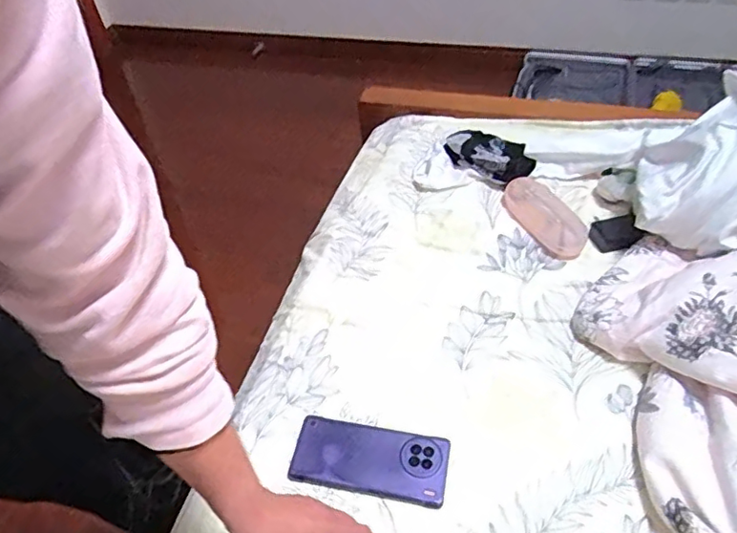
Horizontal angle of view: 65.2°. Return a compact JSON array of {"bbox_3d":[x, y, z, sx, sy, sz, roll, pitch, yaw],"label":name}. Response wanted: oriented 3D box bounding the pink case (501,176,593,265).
[{"bbox_3d":[0.259,-0.079,0.843,0.060,0.033,0.148,-23,48,-15],"label":"pink case"}]

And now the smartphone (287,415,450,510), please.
[{"bbox_3d":[0.001,0.206,0.615,0.163,0.010,0.071,9,58,8],"label":"smartphone"}]

